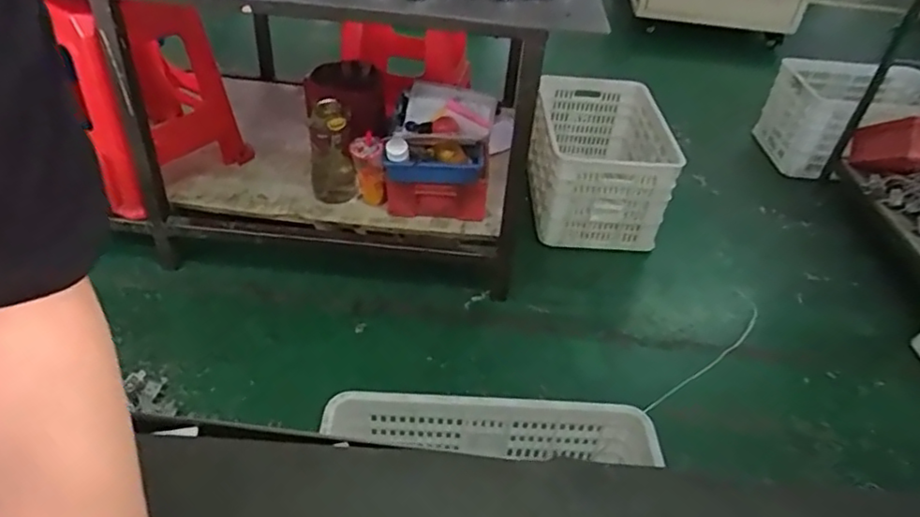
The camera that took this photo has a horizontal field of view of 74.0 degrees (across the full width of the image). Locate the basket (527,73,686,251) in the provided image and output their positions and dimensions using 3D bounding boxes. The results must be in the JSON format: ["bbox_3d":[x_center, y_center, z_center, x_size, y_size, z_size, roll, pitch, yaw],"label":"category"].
[{"bbox_3d":[0.425,-0.316,1.909,0.386,0.303,0.534,4,40,-1],"label":"basket"}]

